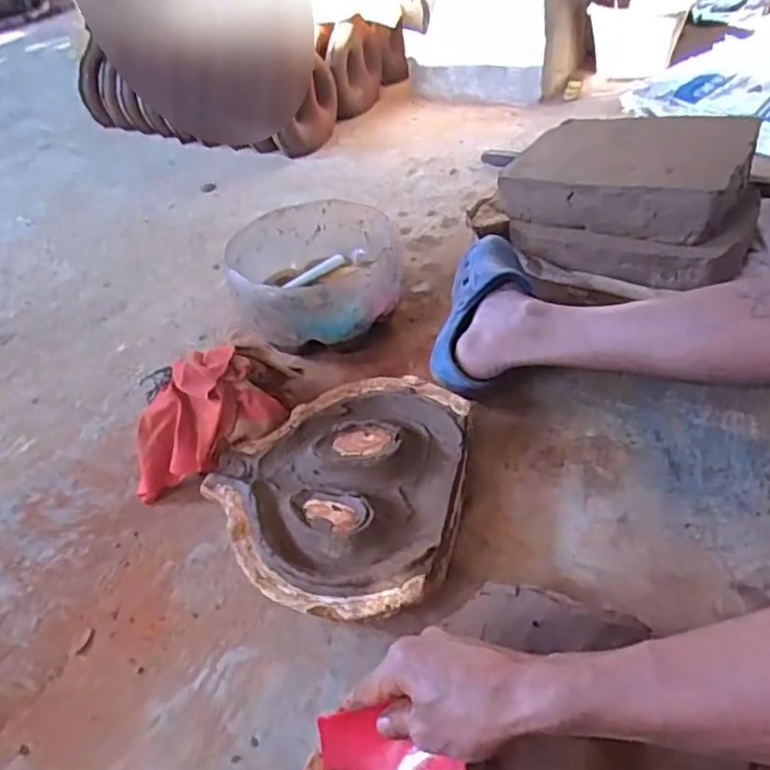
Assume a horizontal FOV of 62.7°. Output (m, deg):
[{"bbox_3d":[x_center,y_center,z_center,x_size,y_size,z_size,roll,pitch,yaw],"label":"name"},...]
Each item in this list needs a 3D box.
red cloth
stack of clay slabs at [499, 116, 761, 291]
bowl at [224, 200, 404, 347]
[{"bbox_3d":[-0.214,0.039,0.695,0.177,0.112,0.040,-33,6,1],"label":"red cloth"},{"bbox_3d":[0.364,-0.279,0.941,0.337,0.167,0.234,19,49,29],"label":"stack of clay slabs"},{"bbox_3d":[-0.100,-0.150,0.906,0.231,0.127,0.242,-4,41,4],"label":"bowl"}]

